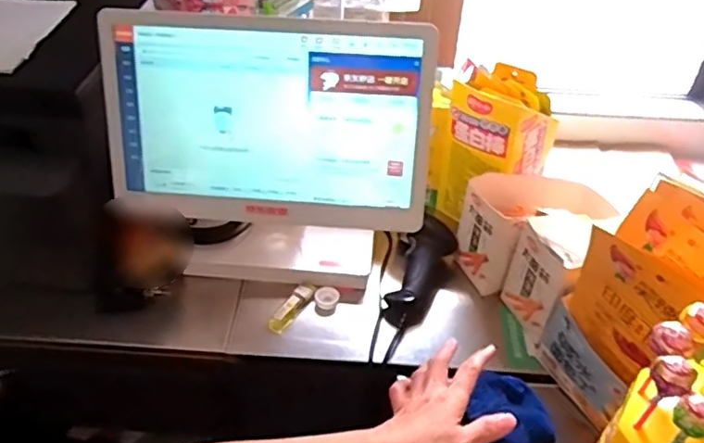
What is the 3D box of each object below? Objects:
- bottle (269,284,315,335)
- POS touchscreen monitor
[{"bbox_3d":[-0.072,0.106,0.760,0.024,0.020,0.082,21,44,20],"label":"bottle"},{"bbox_3d":[-0.090,-0.096,0.667,0.355,0.245,0.030,3,22,0],"label":"POS touchscreen monitor"}]

